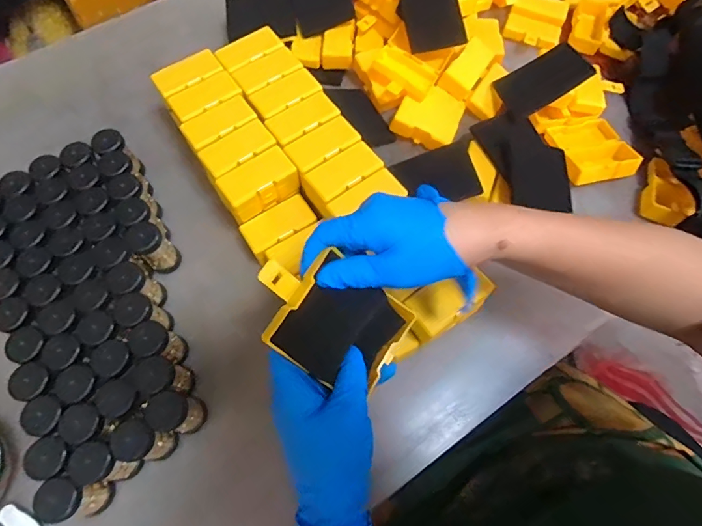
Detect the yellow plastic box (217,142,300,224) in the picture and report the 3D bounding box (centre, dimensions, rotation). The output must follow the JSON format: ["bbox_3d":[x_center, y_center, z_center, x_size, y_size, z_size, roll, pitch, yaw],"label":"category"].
[{"bbox_3d":[-0.102,-0.085,0.477,0.082,0.044,0.047,-32,71,-13],"label":"yellow plastic box"}]

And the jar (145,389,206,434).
[{"bbox_3d":[-0.167,0.145,0.410,0.034,0.061,0.035,0,67,0],"label":"jar"}]

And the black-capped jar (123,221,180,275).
[{"bbox_3d":[-0.218,-0.016,0.473,0.028,0.070,0.034,34,71,13],"label":"black-capped jar"}]

